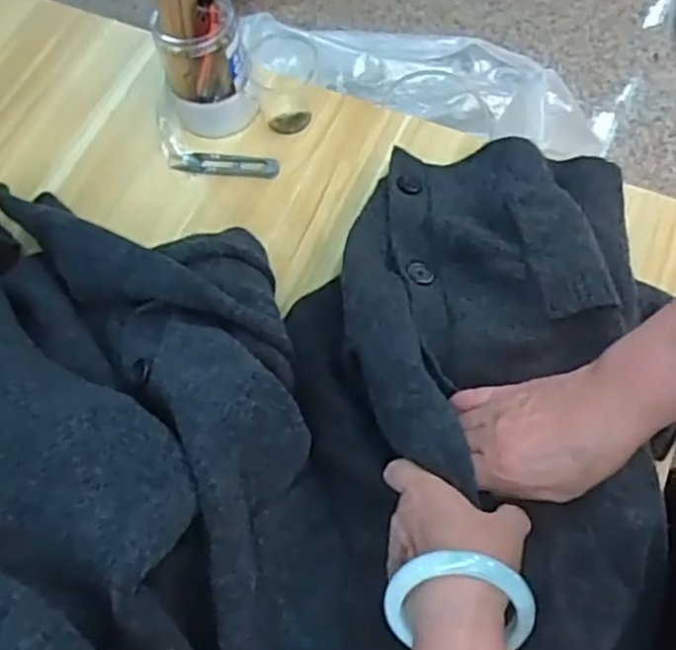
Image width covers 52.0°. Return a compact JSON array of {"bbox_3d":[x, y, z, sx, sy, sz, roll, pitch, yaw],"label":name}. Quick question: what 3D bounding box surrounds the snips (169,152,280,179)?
[{"bbox_3d":[-0.109,-0.152,0.659,0.105,0.011,0.023,9,67,7],"label":"snips"}]

